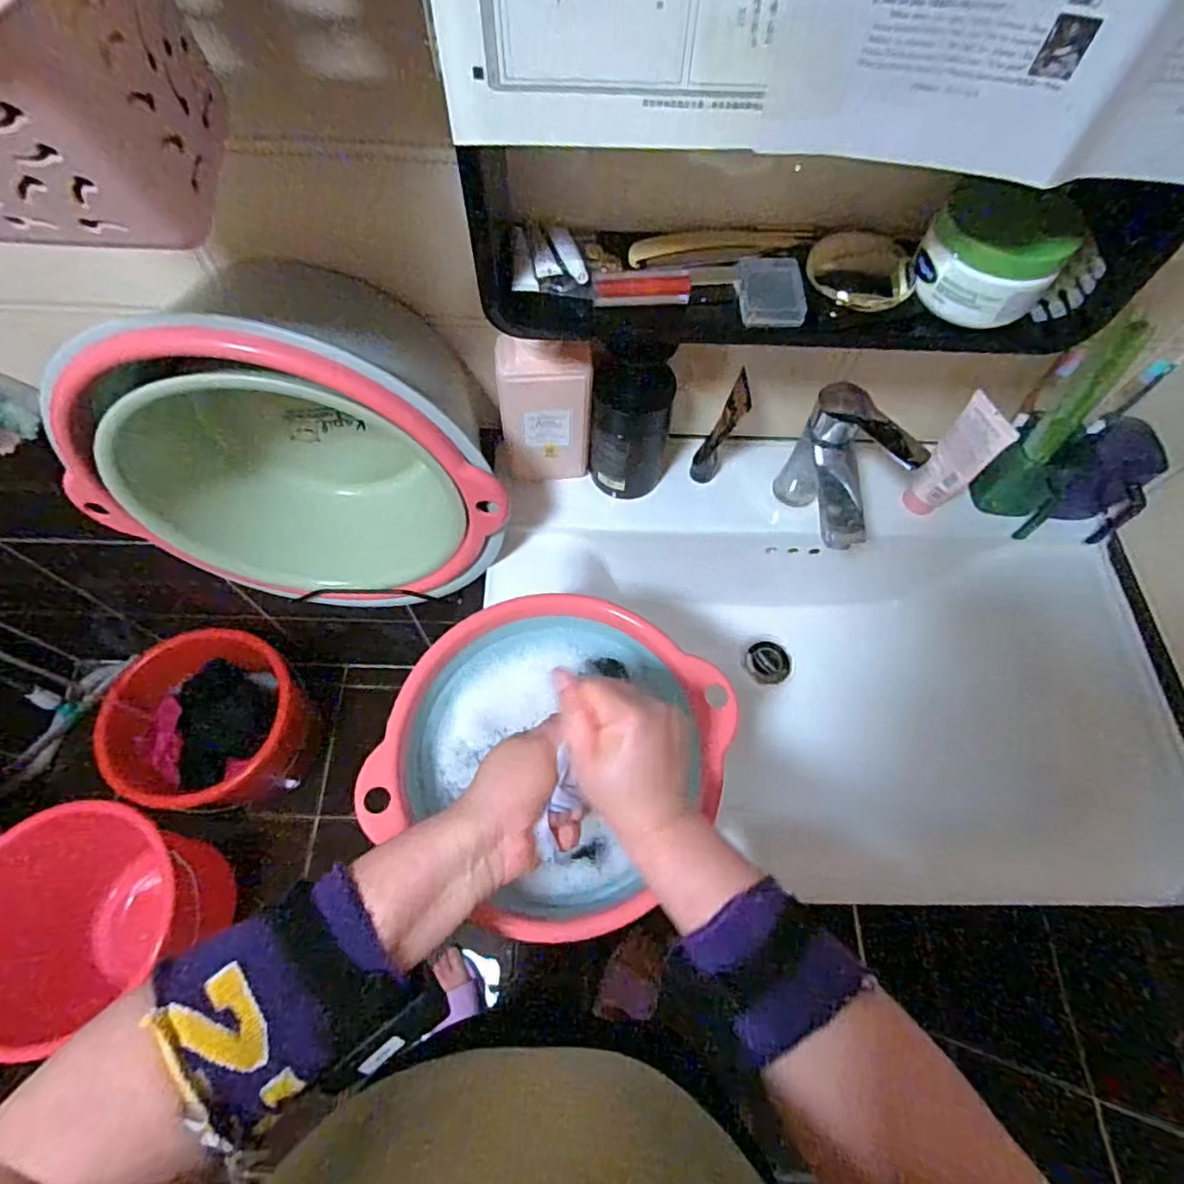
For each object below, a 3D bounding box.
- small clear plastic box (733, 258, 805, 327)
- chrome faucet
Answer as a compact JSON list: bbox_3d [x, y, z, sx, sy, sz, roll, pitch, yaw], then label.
[{"bbox_3d":[0.132,-0.224,0.455,0.046,0.017,0.059,-1,64,-2],"label":"small clear plastic box"},{"bbox_3d":[0.246,-0.109,0.620,0.106,0.159,0.130,-24,68,-15],"label":"chrome faucet"}]

